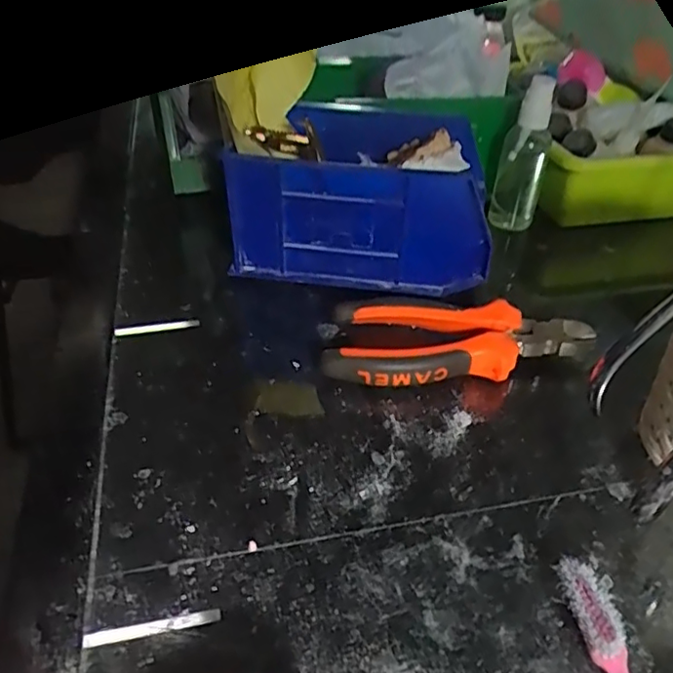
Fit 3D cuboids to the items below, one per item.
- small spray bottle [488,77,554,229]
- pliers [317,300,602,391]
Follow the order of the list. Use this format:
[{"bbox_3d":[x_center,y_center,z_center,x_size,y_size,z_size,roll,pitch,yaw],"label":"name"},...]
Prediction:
[{"bbox_3d":[0.136,-0.127,0.446,0.032,0.112,0.027,10,41,10],"label":"small spray bottle"},{"bbox_3d":[0.072,0.004,0.354,0.153,0.027,0.061,1,40,0],"label":"pliers"}]

